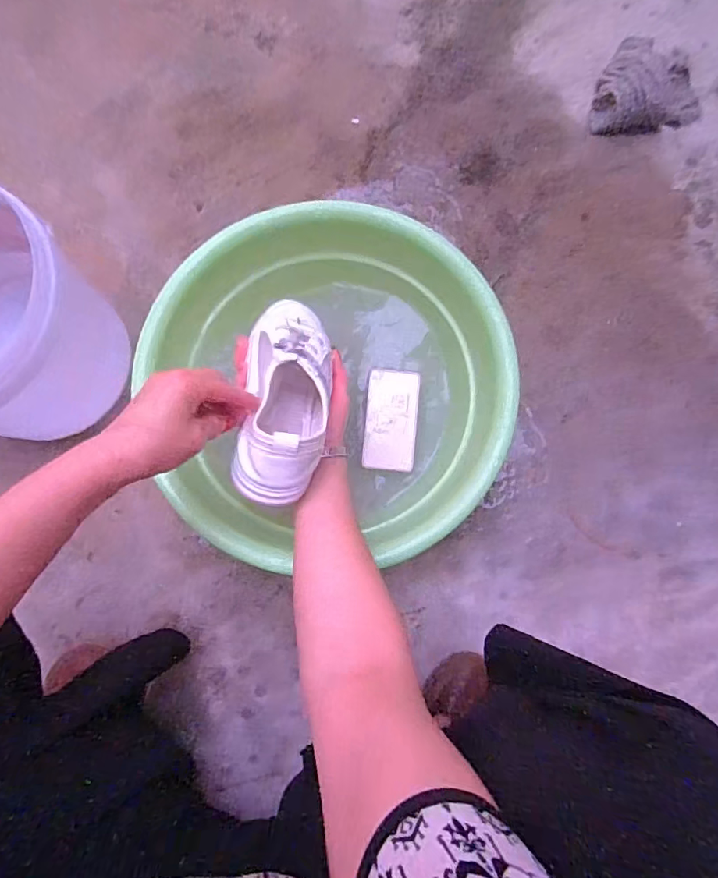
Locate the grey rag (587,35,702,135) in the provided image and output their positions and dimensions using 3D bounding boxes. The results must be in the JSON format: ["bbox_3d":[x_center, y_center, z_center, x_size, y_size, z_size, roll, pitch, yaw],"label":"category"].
[{"bbox_3d":[0.389,-0.482,0.651,0.159,0.058,0.118,-10,82,-1],"label":"grey rag"}]

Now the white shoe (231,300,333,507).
[{"bbox_3d":[-0.064,-0.051,0.445,0.070,0.069,0.213,0,50,1],"label":"white shoe"}]

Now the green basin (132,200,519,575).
[{"bbox_3d":[-0.026,-0.053,0.546,0.348,0.143,0.361,0,82,1],"label":"green basin"}]

